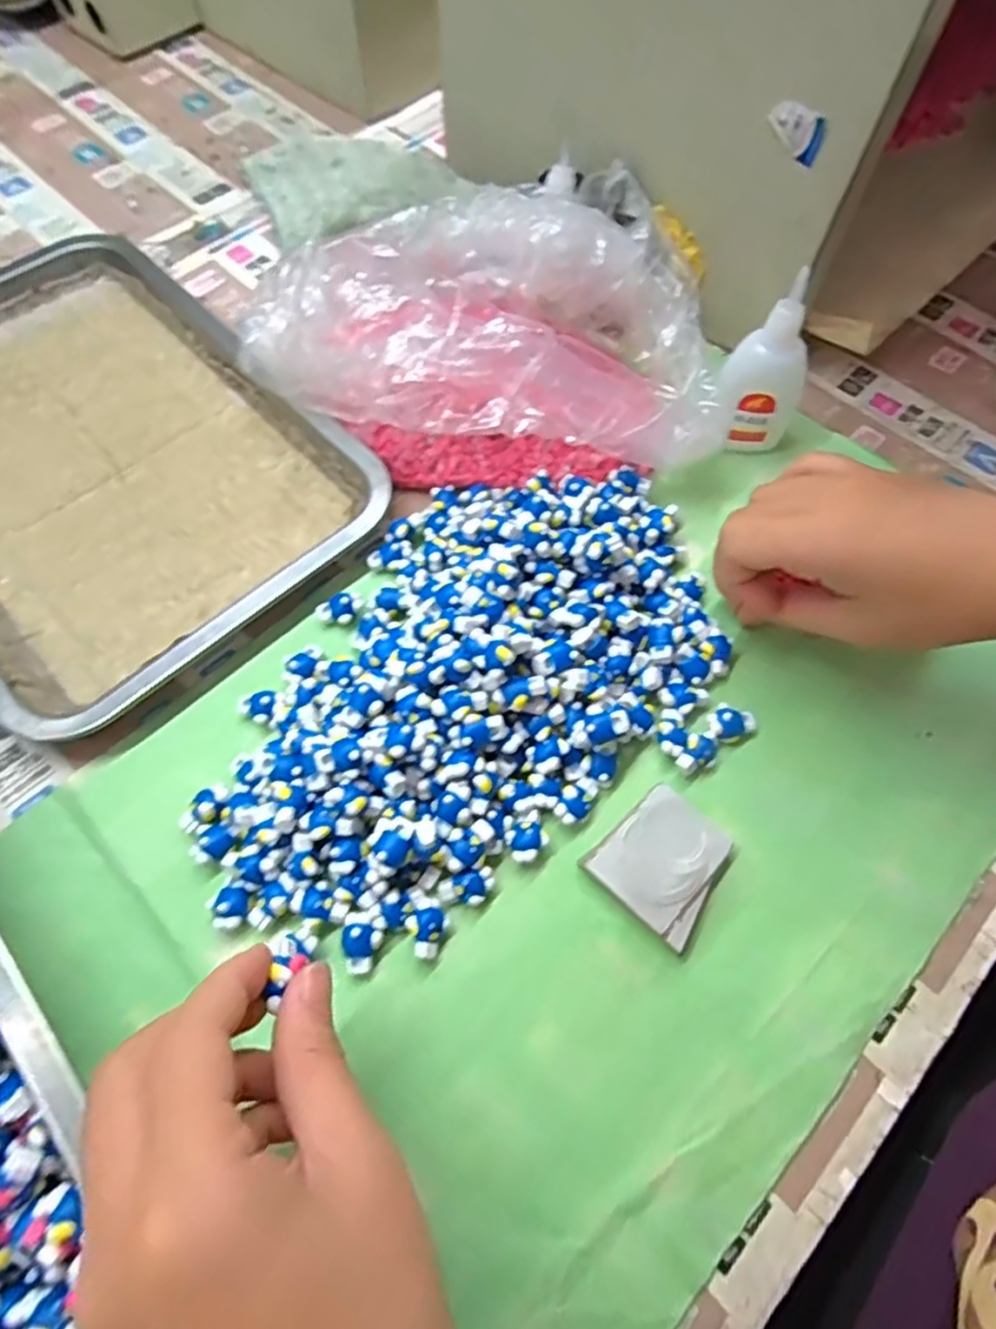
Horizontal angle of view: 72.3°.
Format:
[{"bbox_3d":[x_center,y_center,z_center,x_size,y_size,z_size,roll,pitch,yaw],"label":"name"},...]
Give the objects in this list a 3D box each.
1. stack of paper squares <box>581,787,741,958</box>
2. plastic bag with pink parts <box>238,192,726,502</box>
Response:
[{"bbox_3d":[0.068,0.080,0.280,0.047,0.010,0.050,38,69,17],"label":"stack of paper squares"},{"bbox_3d":[0.001,-0.174,0.362,0.242,0.087,0.154,19,65,9],"label":"plastic bag with pink parts"}]

